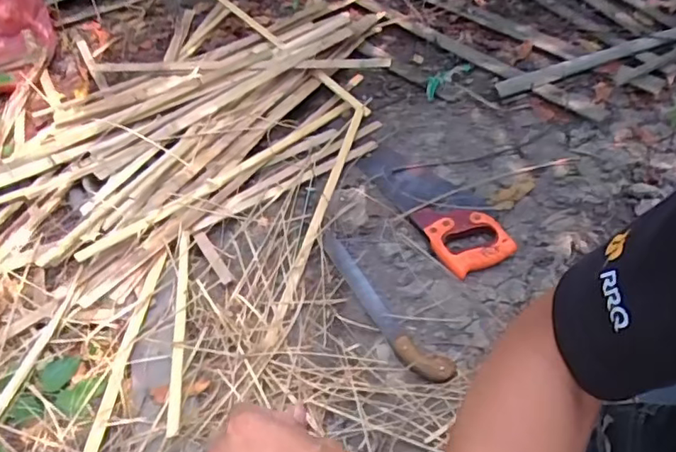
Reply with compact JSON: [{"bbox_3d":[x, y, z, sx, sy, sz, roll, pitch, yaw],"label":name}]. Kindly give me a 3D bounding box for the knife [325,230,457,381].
[{"bbox_3d":[0.062,0.127,0.901,0.056,0.020,0.311,-33,60,-18],"label":"knife"}]

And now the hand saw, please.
[{"bbox_3d":[0.169,-0.053,0.993,0.125,0.026,0.327,-29,58,-15],"label":"hand saw"}]

